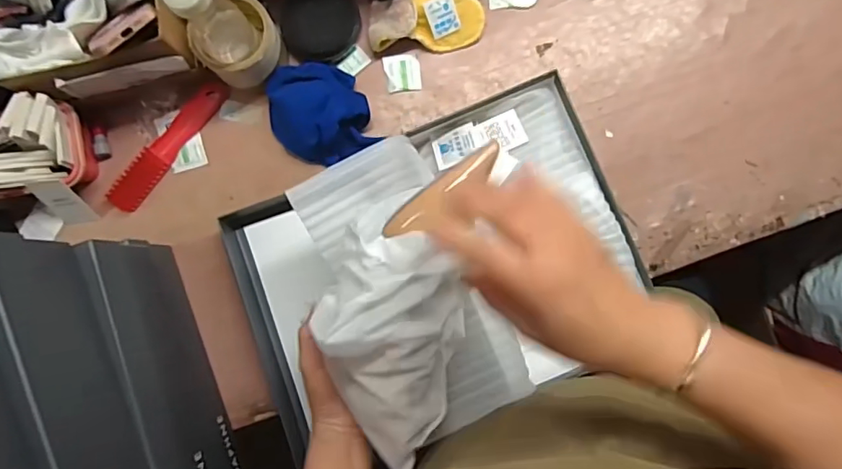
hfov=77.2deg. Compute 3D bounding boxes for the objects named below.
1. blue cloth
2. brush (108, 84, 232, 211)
[{"bbox_3d":[-0.124,-0.146,0.610,0.111,0.063,0.125,-27,87,0],"label":"blue cloth"},{"bbox_3d":[-0.305,-0.109,0.635,0.034,0.016,0.191,38,89,3],"label":"brush"}]

